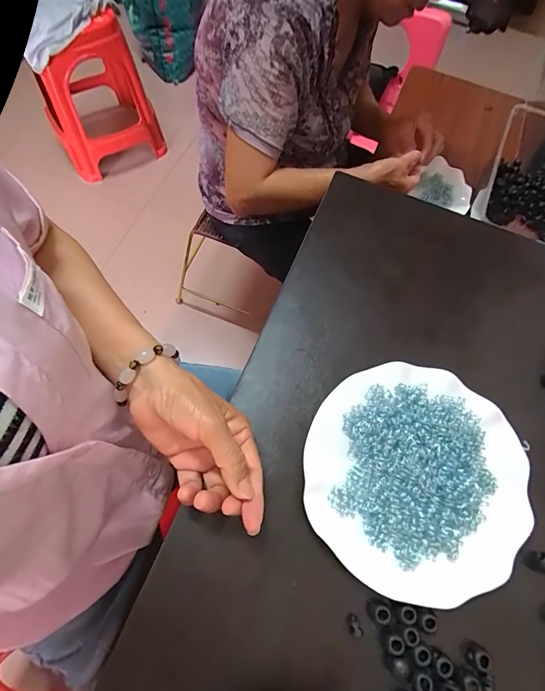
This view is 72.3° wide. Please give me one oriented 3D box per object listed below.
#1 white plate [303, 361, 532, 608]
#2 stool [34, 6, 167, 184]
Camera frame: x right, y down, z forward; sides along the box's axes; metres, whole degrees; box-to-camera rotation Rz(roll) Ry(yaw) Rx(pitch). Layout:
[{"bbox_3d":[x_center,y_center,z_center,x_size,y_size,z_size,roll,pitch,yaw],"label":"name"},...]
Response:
[{"bbox_3d":[0.120,0.109,0.321,0.178,0.022,0.178,0,69,-1],"label":"white plate"},{"bbox_3d":[-0.593,-0.847,1.250,0.328,0.428,0.335,-19,70,-11],"label":"stool"}]

